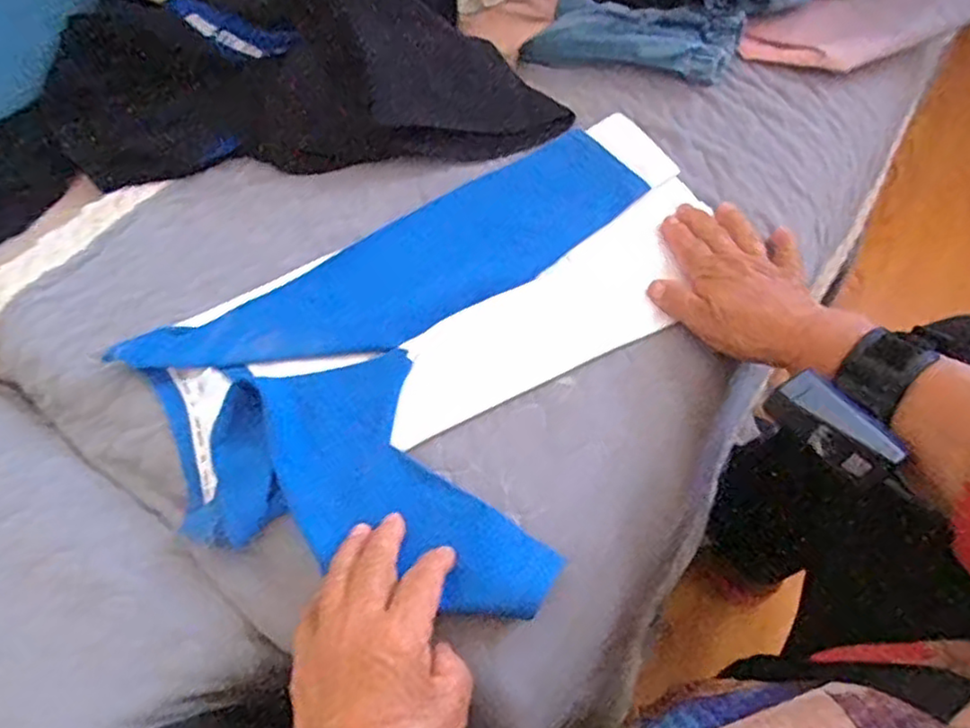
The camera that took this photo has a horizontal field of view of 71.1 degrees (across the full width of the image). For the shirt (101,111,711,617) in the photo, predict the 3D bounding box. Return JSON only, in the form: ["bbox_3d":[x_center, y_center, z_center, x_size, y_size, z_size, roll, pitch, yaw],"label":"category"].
[{"bbox_3d":[0.002,-0.011,0.476,0.427,0.032,0.295,-31,66,-15],"label":"shirt"}]

